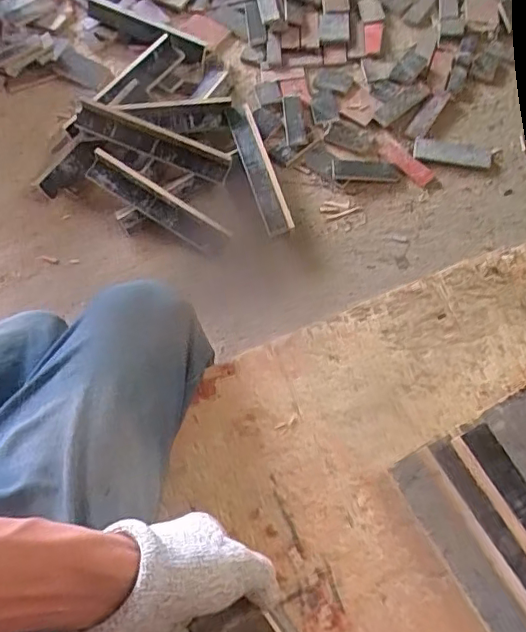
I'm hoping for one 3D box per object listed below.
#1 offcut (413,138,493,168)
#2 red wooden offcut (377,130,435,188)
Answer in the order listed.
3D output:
[{"bbox_3d":[0.452,-0.389,1.335,0.180,0.008,0.055,10,68,6],"label":"offcut"},{"bbox_3d":[0.334,-0.376,1.354,0.053,0.018,0.176,-40,71,-14],"label":"red wooden offcut"}]

